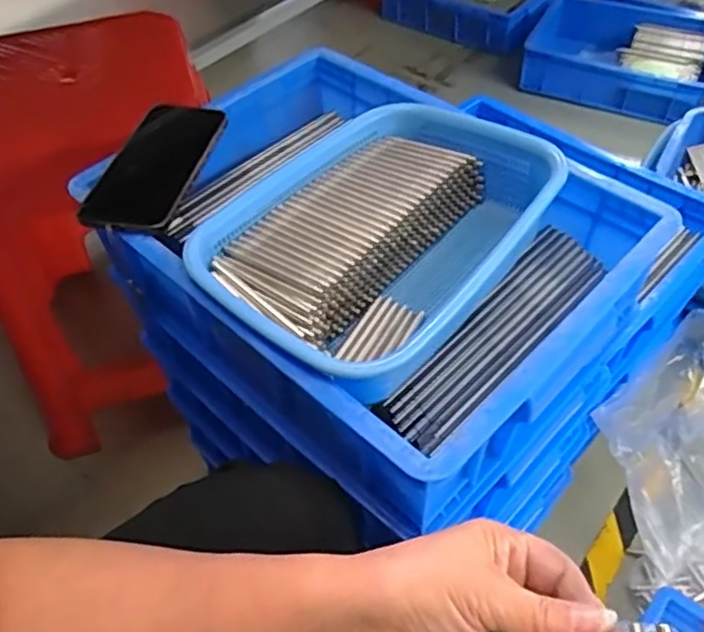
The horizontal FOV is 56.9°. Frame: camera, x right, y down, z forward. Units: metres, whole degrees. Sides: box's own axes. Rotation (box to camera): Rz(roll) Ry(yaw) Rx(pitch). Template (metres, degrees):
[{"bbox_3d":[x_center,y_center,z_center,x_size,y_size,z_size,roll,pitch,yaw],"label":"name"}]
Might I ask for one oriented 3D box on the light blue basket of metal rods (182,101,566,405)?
[{"bbox_3d":[0.025,-0.061,0.533,0.212,0.079,0.288,36,60,28],"label":"light blue basket of metal rods"}]

